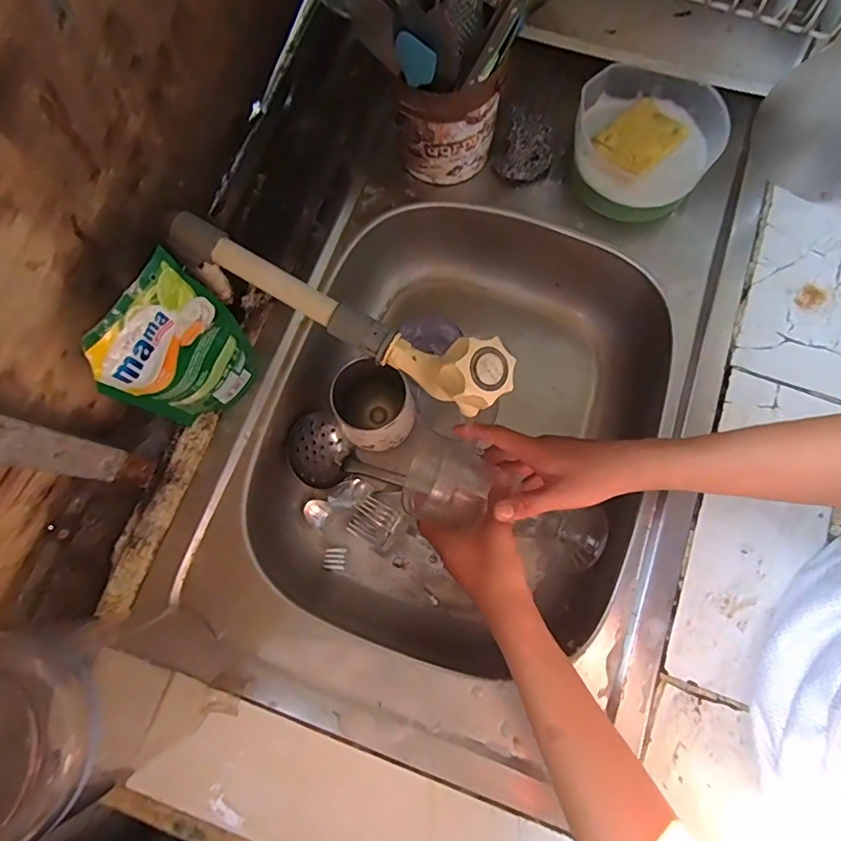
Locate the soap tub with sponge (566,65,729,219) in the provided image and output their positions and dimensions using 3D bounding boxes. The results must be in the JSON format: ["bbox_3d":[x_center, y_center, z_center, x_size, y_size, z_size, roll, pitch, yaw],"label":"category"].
[{"bbox_3d":[0.236,-0.297,0.548,0.145,0.065,0.148,0,76,1],"label":"soap tub with sponge"}]

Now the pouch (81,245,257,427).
[{"bbox_3d":[-0.201,-0.054,0.444,0.046,0.160,0.110,26,78,8],"label":"pouch"}]

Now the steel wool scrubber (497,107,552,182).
[{"bbox_3d":[0.117,-0.301,0.564,0.061,0.040,0.070,13,77,5],"label":"steel wool scrubber"}]

